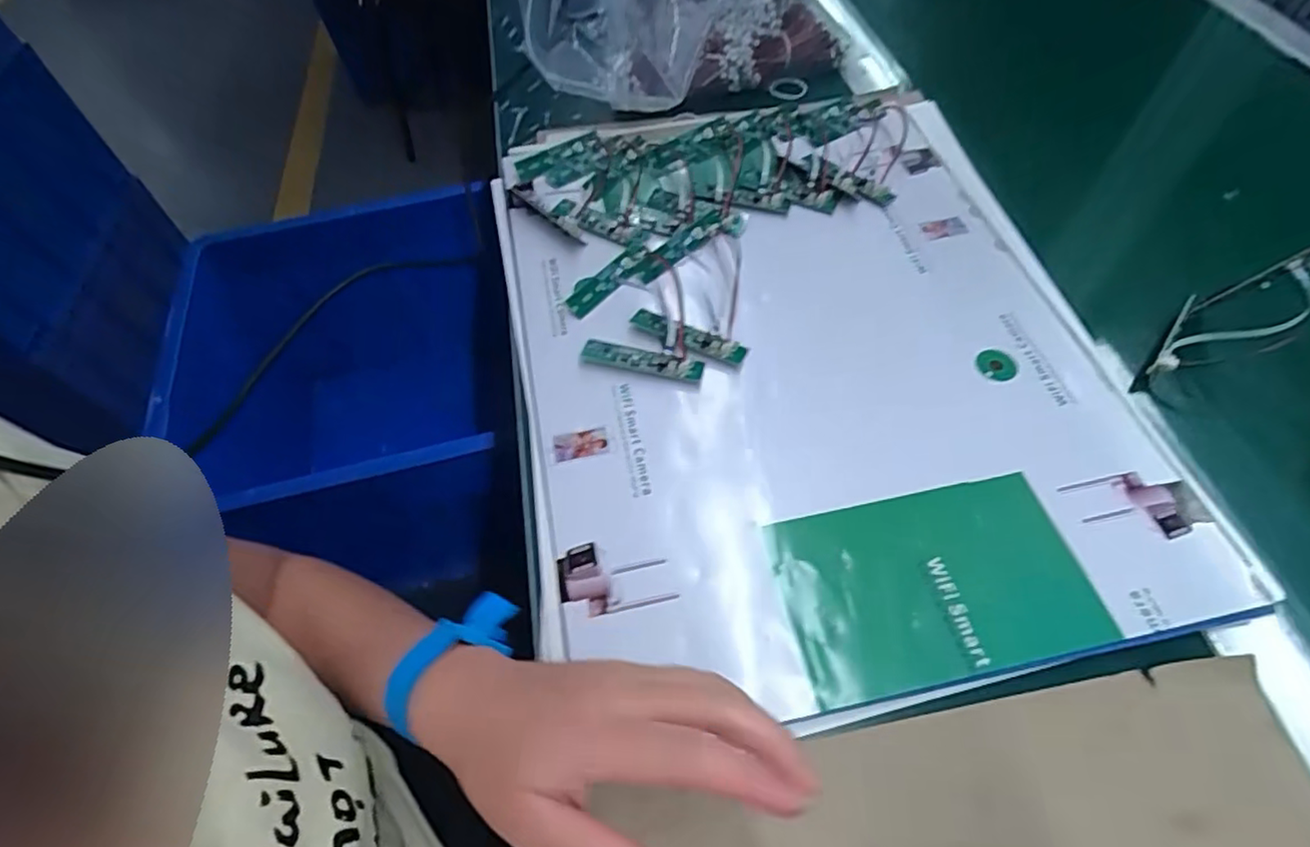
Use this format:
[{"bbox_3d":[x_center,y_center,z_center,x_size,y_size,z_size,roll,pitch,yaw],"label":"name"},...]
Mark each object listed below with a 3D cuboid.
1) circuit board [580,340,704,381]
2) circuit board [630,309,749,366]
[{"bbox_3d":[-0.009,-0.042,0.423,0.081,0.008,0.019,13,58,11],"label":"circuit board"},{"bbox_3d":[0.021,-0.060,0.431,0.083,0.006,0.022,20,60,15],"label":"circuit board"}]

